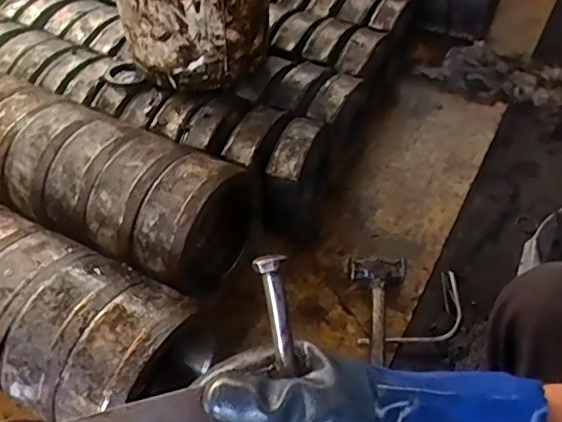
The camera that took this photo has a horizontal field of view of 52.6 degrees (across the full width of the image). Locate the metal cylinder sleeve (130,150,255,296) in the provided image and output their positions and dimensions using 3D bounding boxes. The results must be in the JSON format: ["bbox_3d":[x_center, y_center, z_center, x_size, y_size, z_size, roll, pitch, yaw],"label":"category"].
[{"bbox_3d":[-0.126,0.033,0.920,0.104,0.229,0.218,25,53,23],"label":"metal cylinder sleeve"}]

